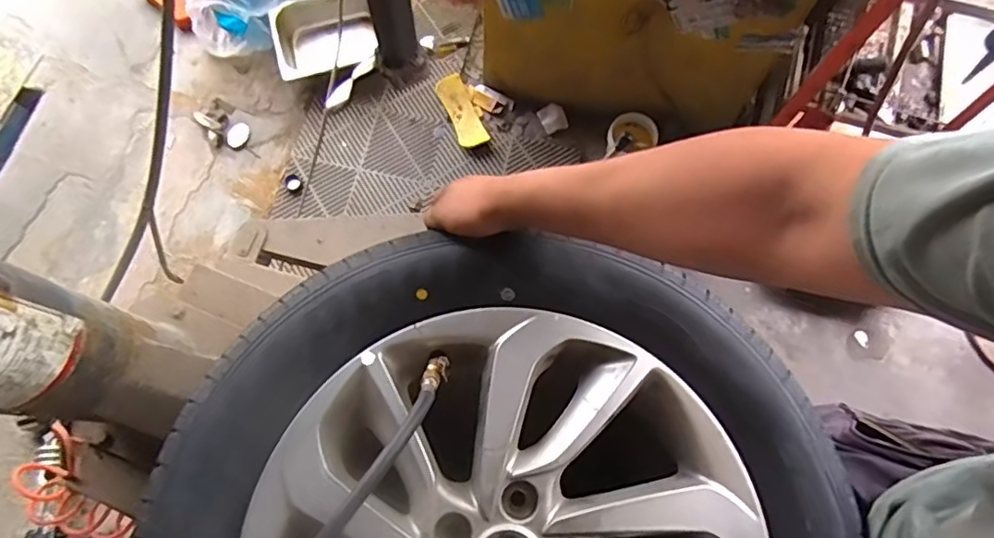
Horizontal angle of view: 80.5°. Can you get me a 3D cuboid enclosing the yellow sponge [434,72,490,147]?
[{"bbox_3d":[-0.099,-0.439,1.645,0.079,0.026,0.242,-22,72,-6],"label":"yellow sponge"}]

